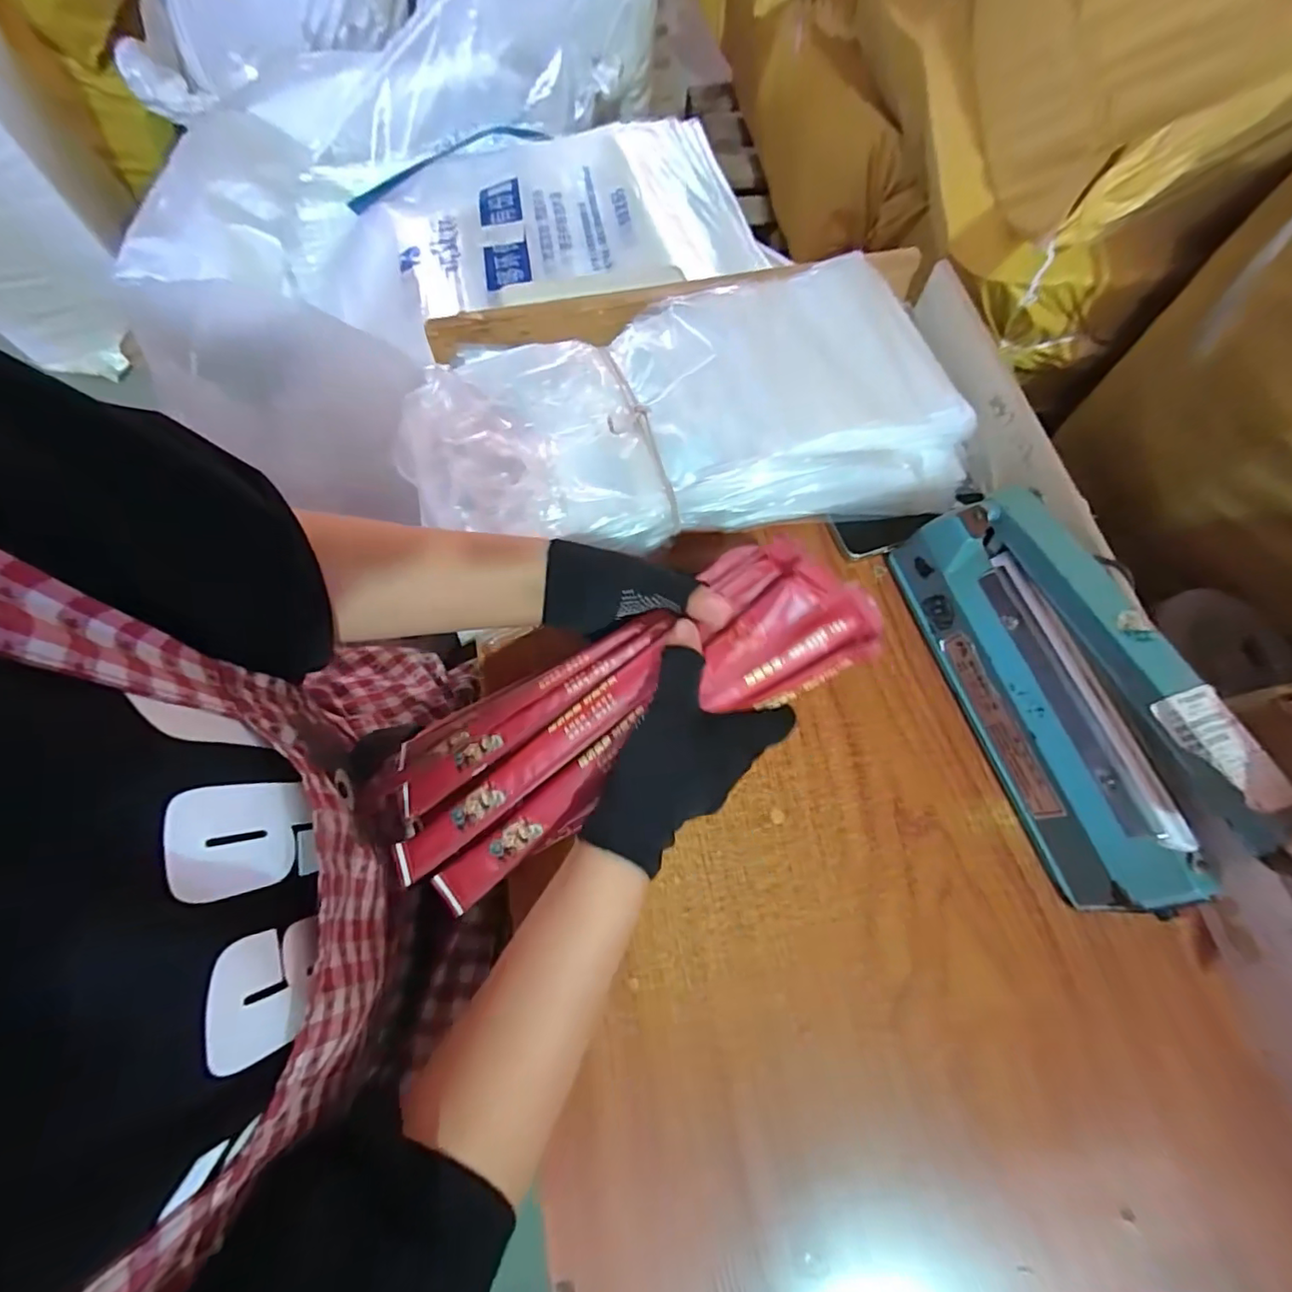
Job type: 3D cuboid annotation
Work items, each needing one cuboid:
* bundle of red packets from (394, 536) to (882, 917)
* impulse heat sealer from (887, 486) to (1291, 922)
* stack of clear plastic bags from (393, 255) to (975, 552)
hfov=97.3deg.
[{"bbox_3d":[-0.014,0.045,0.367,0.318,0.051,0.109,-29,73,7],"label":"bundle of red packets"},{"bbox_3d":[0.287,0.027,0.400,0.066,0.142,0.303,-16,72,-4],"label":"impulse heat sealer"},{"bbox_3d":[0.025,-0.208,0.512,0.499,0.072,0.275,-9,72,-2],"label":"stack of clear plastic bags"}]

